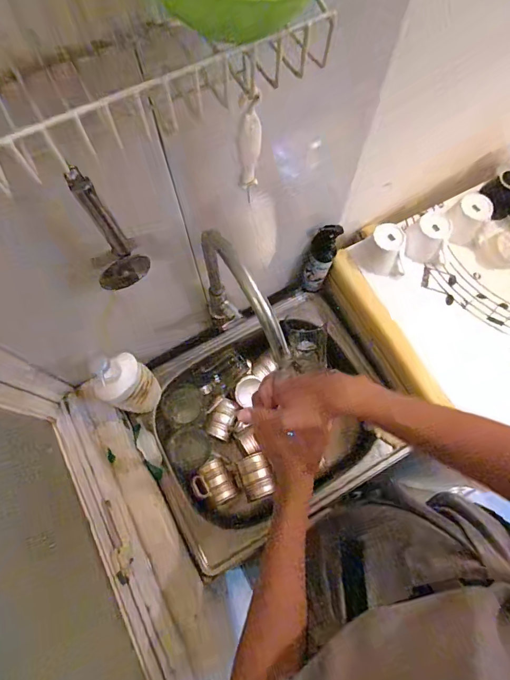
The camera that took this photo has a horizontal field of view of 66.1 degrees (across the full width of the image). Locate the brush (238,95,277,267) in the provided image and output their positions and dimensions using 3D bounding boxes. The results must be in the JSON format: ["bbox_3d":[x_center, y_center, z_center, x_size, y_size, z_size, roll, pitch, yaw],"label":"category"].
[{"bbox_3d":[0.006,-0.165,0.456,0.044,0.220,0.039,2,71,1],"label":"brush"}]

